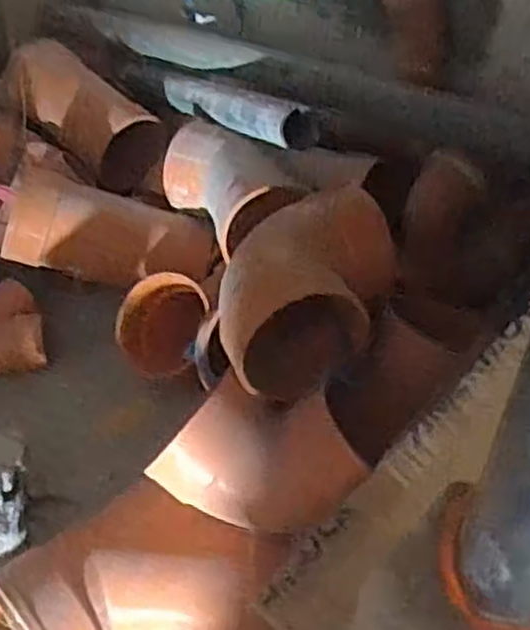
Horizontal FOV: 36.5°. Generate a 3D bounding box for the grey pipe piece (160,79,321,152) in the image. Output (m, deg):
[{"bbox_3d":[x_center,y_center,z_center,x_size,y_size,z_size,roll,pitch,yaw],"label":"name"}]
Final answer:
[{"bbox_3d":[-0.044,-0.249,0.944,0.053,0.050,0.350,-24,32,-20],"label":"grey pipe piece"}]

